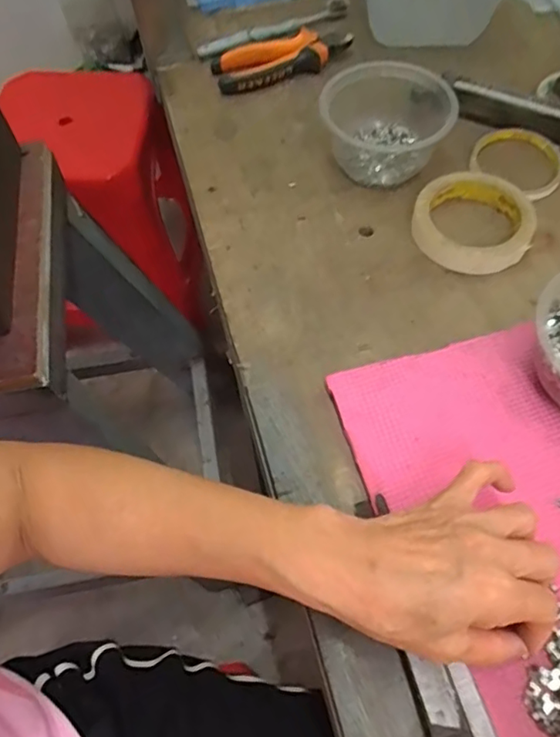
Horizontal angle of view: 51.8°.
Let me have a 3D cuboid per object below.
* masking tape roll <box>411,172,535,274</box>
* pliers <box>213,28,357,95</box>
[{"bbox_3d":[0.163,-0.127,0.491,0.097,0.020,0.095,-1,60,2],"label":"masking tape roll"},{"bbox_3d":[0.003,-0.330,0.610,0.147,0.021,0.065,-19,61,-8],"label":"pliers"}]

